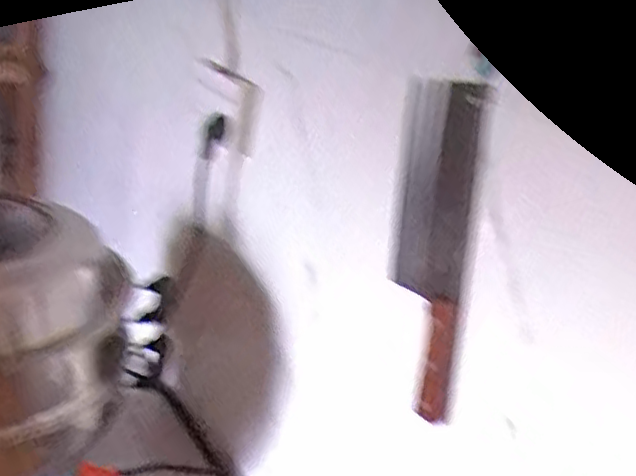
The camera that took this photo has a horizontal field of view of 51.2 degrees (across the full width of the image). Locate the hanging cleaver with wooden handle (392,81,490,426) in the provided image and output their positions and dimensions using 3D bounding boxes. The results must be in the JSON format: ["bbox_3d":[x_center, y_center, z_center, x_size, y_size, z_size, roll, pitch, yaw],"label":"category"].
[{"bbox_3d":[0.101,0.007,0.592,0.025,0.275,0.100,0,24,-20],"label":"hanging cleaver with wooden handle"}]

